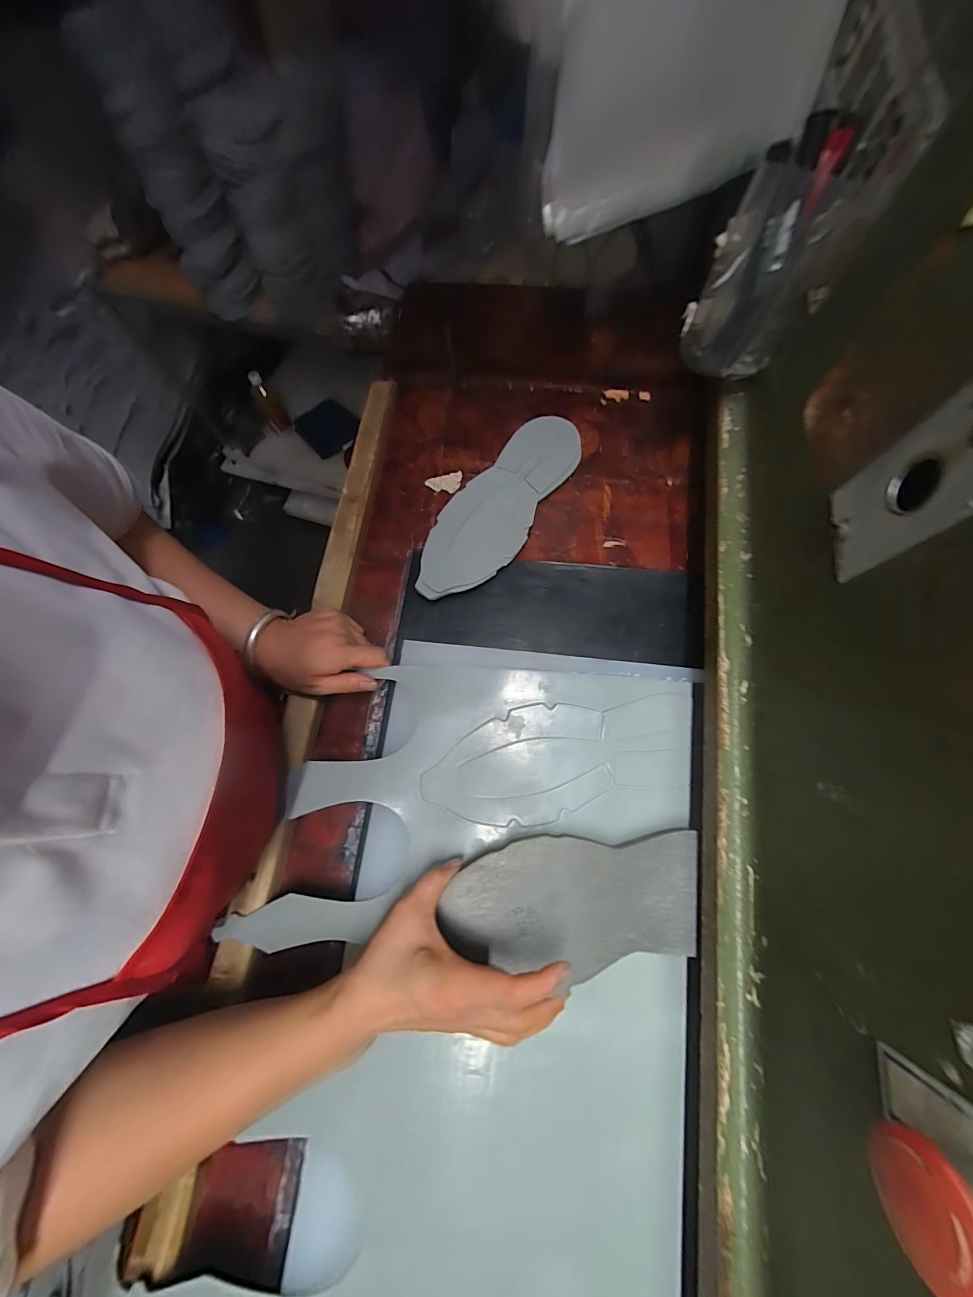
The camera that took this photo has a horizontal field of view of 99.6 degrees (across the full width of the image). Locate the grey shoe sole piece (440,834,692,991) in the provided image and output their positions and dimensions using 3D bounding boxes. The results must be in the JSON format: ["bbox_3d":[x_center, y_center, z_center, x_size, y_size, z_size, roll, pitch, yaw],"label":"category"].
[{"bbox_3d":[0.067,0.194,0.317,0.194,0.007,0.088,-7,73,1],"label":"grey shoe sole piece"}]

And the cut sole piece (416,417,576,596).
[{"bbox_3d":[0.012,-0.166,0.471,0.098,0.017,0.274,29,77,14],"label":"cut sole piece"}]

